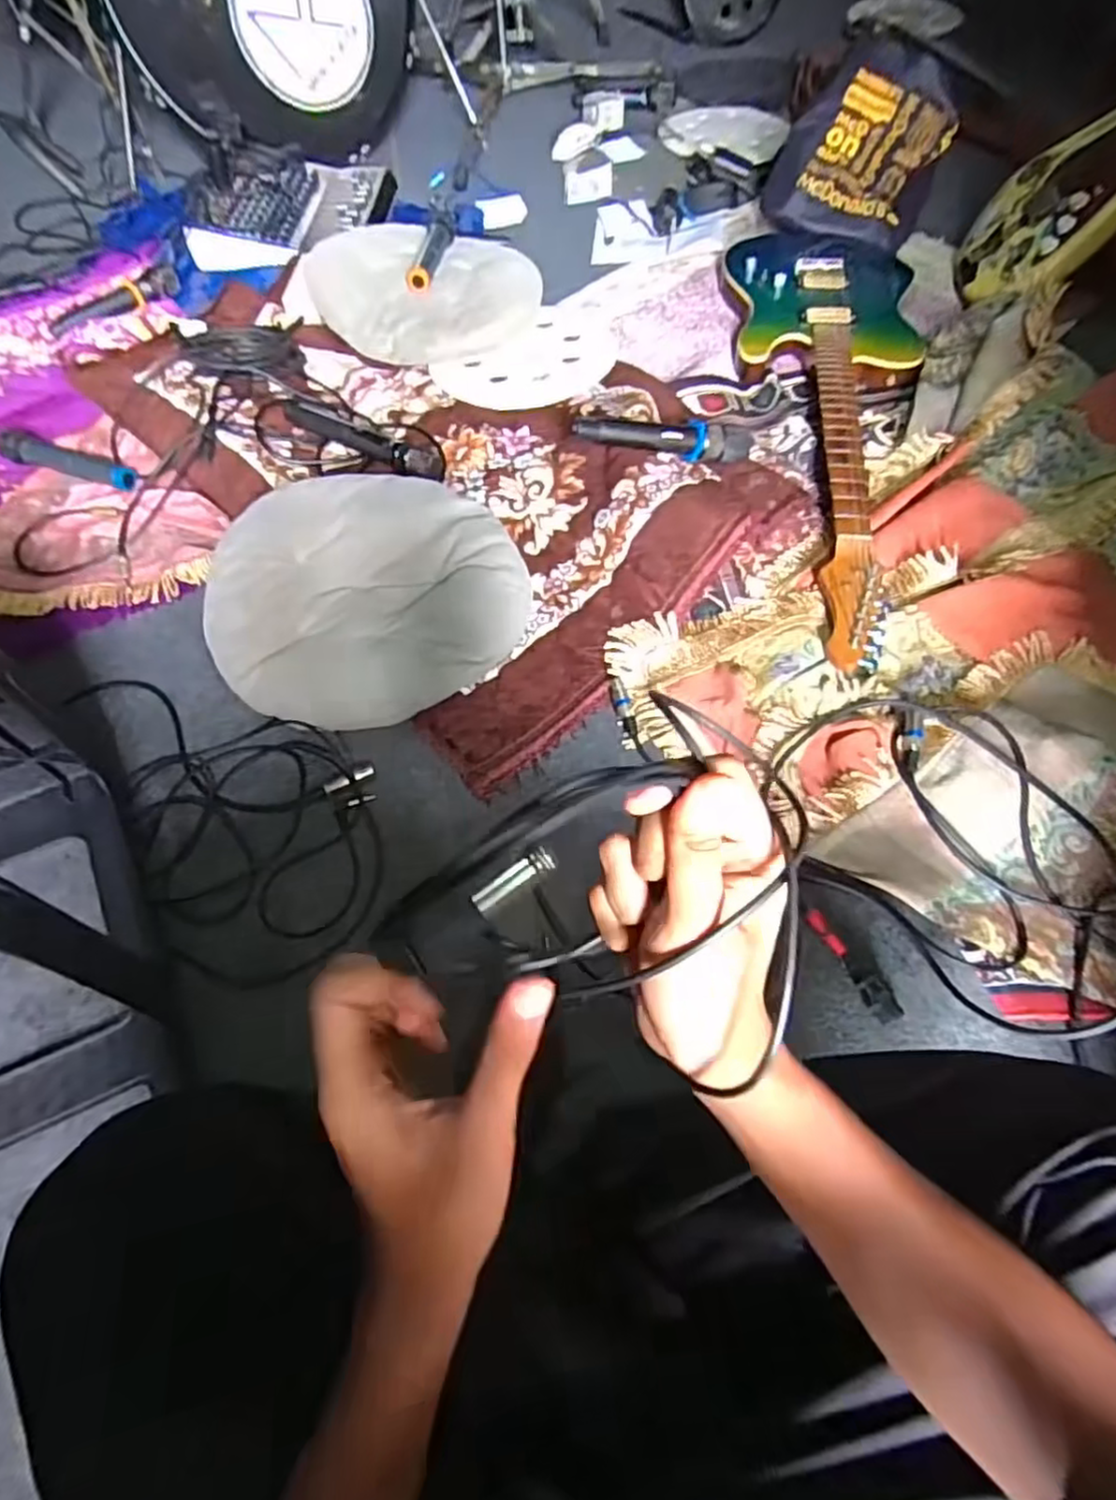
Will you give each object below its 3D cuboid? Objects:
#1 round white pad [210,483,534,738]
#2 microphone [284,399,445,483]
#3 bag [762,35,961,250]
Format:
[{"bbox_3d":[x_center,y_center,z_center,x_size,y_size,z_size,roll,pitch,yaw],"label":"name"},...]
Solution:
[{"bbox_3d":[-0.224,-0.175,0.793,0.356,0.093,0.300,4,62,4],"label":"round white pad"},{"bbox_3d":[-0.283,-0.443,0.960,0.259,0.044,0.049,22,65,13],"label":"microphone"},{"bbox_3d":[0.507,-1.004,1.132,0.266,0.222,0.141,17,64,11],"label":"bag"}]

